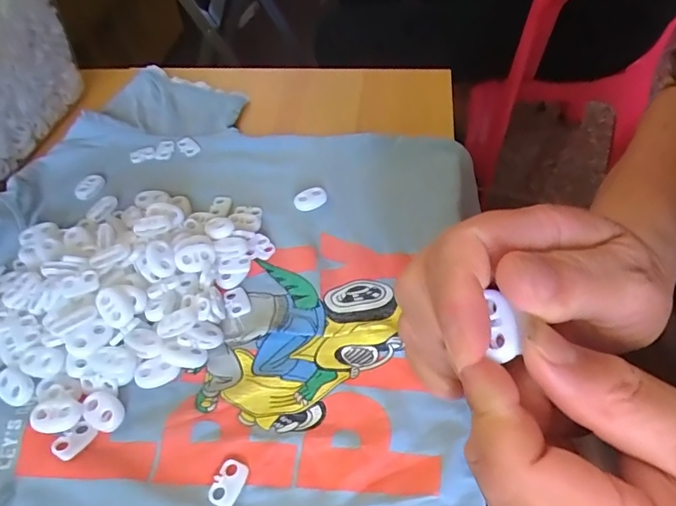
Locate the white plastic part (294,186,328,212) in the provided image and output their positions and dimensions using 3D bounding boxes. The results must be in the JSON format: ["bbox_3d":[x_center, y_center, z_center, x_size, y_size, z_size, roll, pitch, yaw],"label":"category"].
[{"bbox_3d":[-0.018,-0.035,0.310,0.021,0.006,0.014,-22,52,-14],"label":"white plastic part"}]

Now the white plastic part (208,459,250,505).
[{"bbox_3d":[-0.047,0.097,0.202,0.013,0.004,0.019,17,54,17],"label":"white plastic part"}]

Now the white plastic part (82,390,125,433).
[{"bbox_3d":[-0.111,0.074,0.225,0.022,0.004,0.016,30,58,25],"label":"white plastic part"}]

